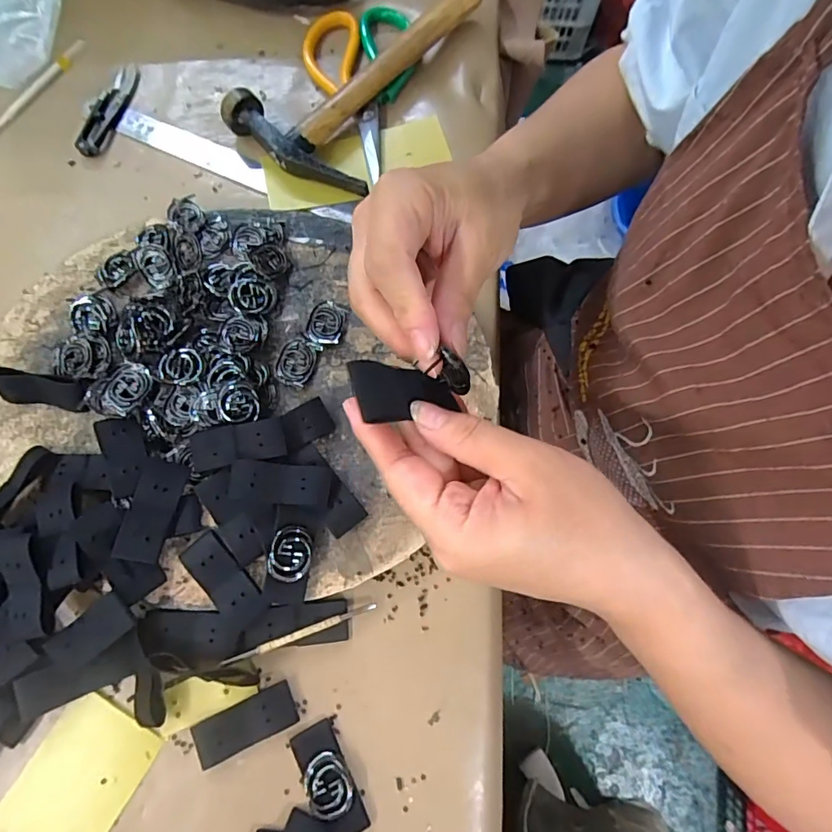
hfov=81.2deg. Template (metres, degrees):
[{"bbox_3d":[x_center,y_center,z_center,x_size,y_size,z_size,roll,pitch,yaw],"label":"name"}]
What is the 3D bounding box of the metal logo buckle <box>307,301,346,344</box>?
[{"bbox_3d":[-0.065,-0.067,0.353,0.026,0.005,0.031,6,73,2],"label":"metal logo buckle"}]

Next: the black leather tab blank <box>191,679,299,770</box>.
[{"bbox_3d":[-0.104,0.187,0.295,0.061,0.007,0.024,-24,74,-7],"label":"black leather tab blank"}]

